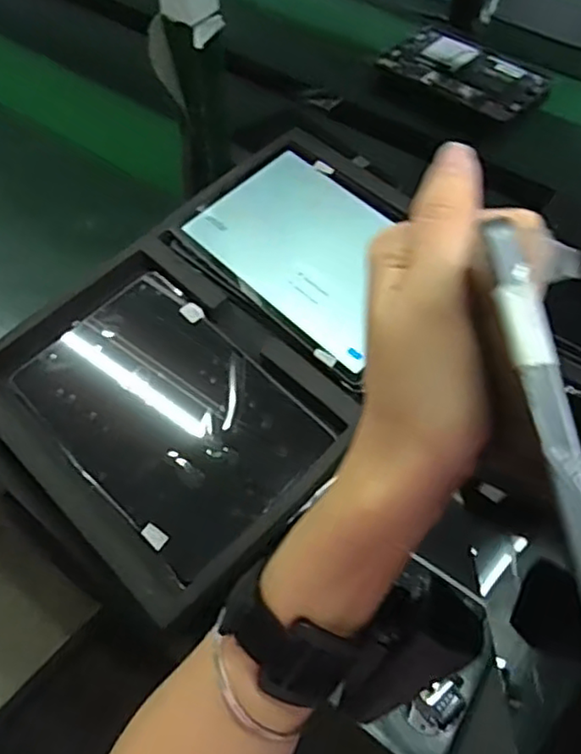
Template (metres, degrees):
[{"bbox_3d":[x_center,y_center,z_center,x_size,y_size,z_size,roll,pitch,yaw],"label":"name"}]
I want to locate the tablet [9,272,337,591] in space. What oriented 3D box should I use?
[{"bbox_3d":[-0.106,0.028,0.554,0.166,0.015,0.248,-41,69,-18],"label":"tablet"}]

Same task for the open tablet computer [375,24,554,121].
[{"bbox_3d":[0.298,-0.520,1.091,0.266,0.015,0.177,37,63,21],"label":"open tablet computer"}]

